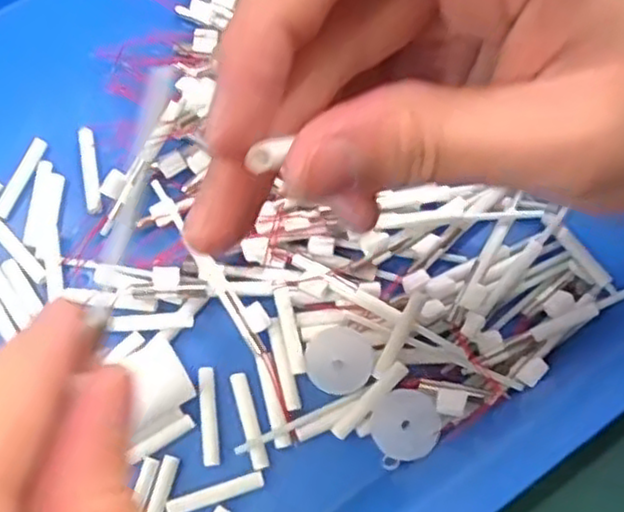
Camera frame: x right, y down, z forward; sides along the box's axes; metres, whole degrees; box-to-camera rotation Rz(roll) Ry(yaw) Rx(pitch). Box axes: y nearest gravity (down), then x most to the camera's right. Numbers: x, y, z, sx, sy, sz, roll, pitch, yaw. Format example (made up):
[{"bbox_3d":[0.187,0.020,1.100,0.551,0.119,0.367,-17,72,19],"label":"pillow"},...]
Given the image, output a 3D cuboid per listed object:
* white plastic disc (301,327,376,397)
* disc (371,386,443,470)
[{"bbox_3d":[0.008,0.033,0.227,0.021,0.004,0.021,0,90,1],"label":"white plastic disc"},{"bbox_3d":[0.029,0.051,0.222,0.021,0.004,0.021,-1,67,3],"label":"disc"}]

